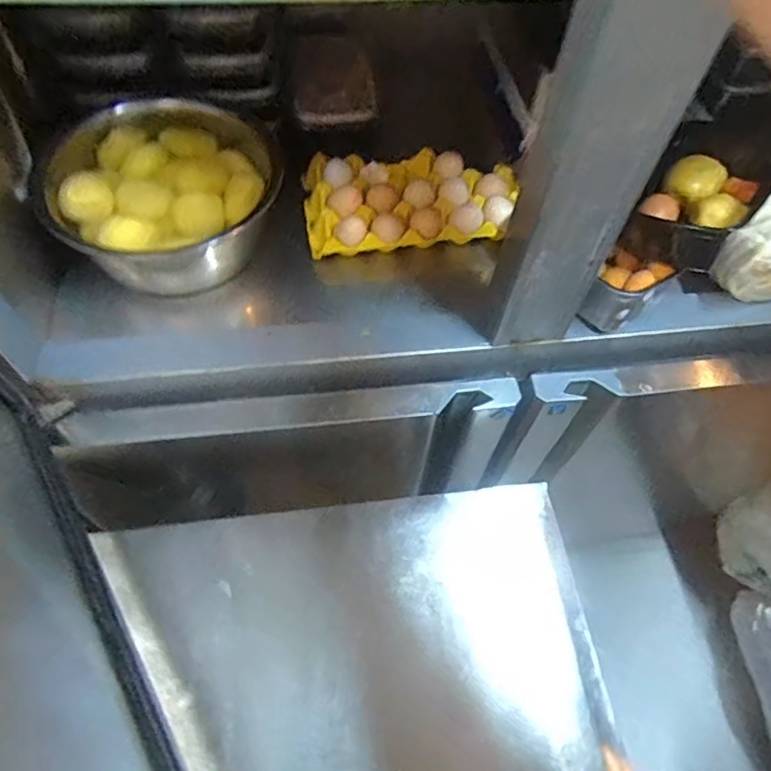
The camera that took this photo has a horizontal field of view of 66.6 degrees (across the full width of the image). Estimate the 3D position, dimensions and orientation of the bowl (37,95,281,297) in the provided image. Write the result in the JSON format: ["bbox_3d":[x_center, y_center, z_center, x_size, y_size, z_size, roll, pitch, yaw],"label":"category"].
[{"bbox_3d":[-0.265,-0.235,0.709,0.245,0.109,0.233,2,56,-2],"label":"bowl"}]

